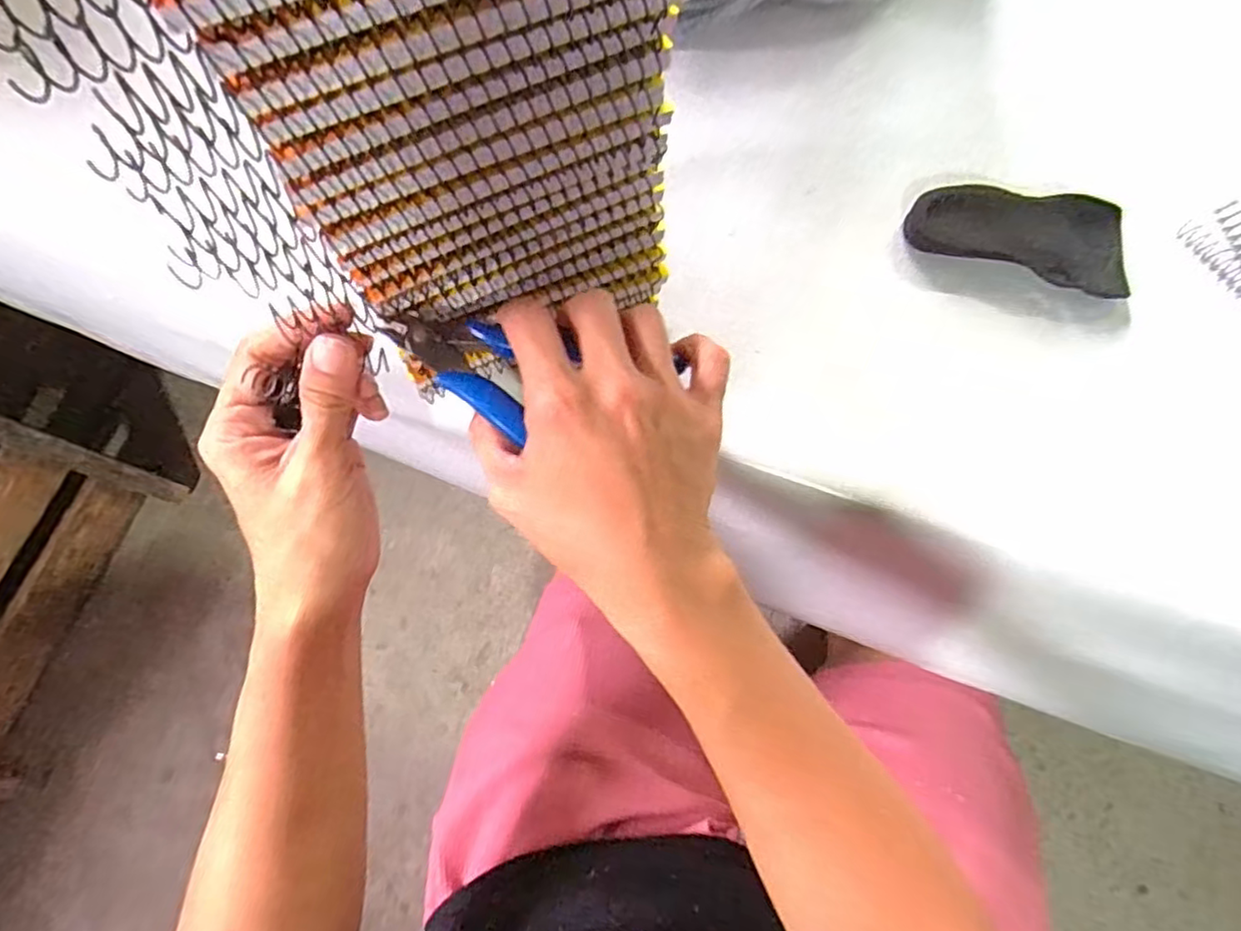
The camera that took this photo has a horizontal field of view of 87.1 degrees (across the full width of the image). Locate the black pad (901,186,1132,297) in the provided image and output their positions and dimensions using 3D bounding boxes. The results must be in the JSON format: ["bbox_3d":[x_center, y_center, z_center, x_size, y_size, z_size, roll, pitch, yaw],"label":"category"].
[{"bbox_3d":[0.219,-0.131,0.355,0.115,0.013,0.055,18,74,4],"label":"black pad"}]

